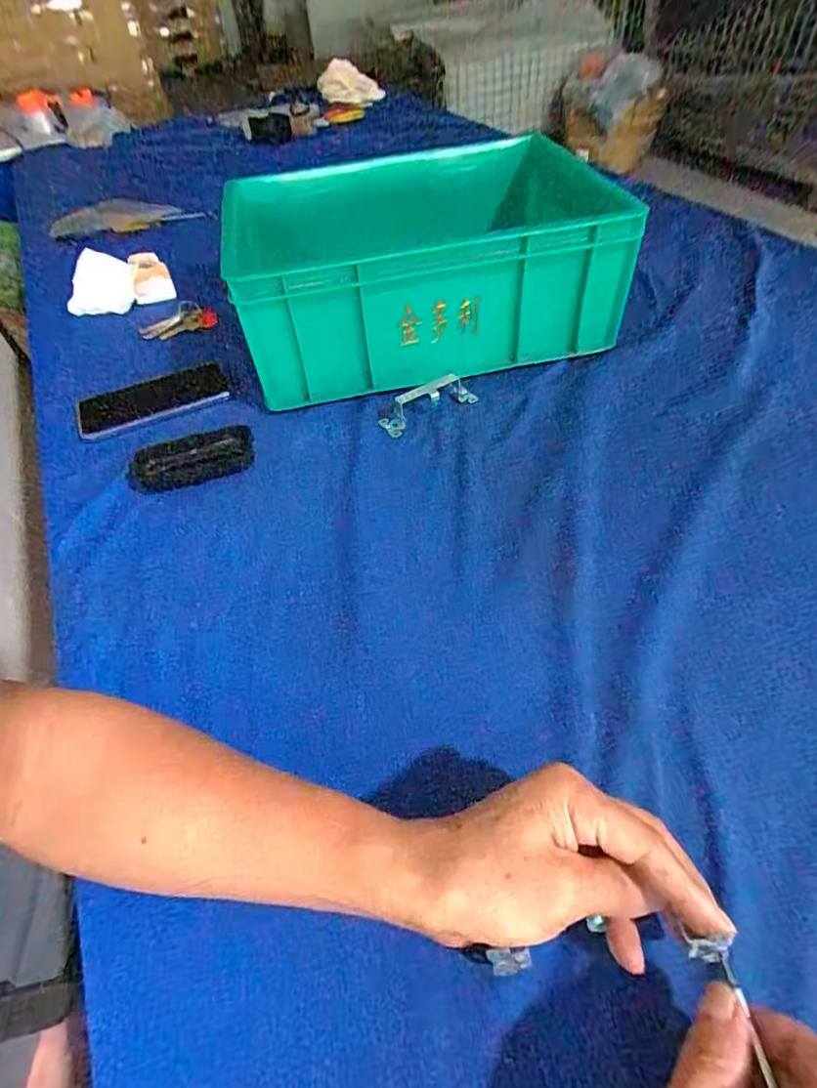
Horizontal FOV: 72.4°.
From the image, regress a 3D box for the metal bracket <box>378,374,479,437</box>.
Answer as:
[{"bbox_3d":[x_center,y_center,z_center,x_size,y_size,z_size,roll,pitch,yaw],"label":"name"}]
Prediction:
[{"bbox_3d":[0.020,-0.147,0.568,0.102,0.030,0.030,-30,52,-19],"label":"metal bracket"}]

